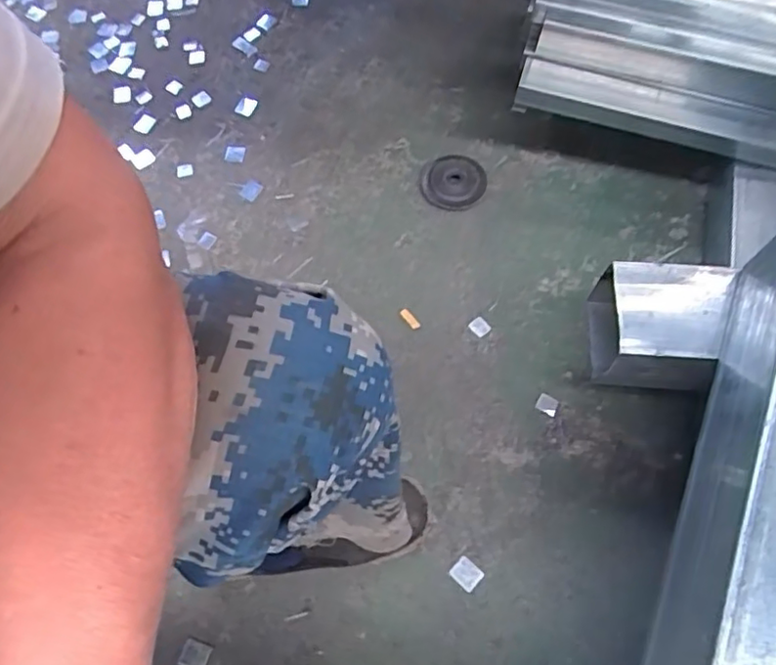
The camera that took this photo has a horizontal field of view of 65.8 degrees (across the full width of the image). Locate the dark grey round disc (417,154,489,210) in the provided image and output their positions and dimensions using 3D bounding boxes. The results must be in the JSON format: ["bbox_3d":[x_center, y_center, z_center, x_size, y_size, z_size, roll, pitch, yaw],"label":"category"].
[{"bbox_3d":[0.092,-0.212,0.850,0.090,0.012,0.090,-1,70,3],"label":"dark grey round disc"}]

